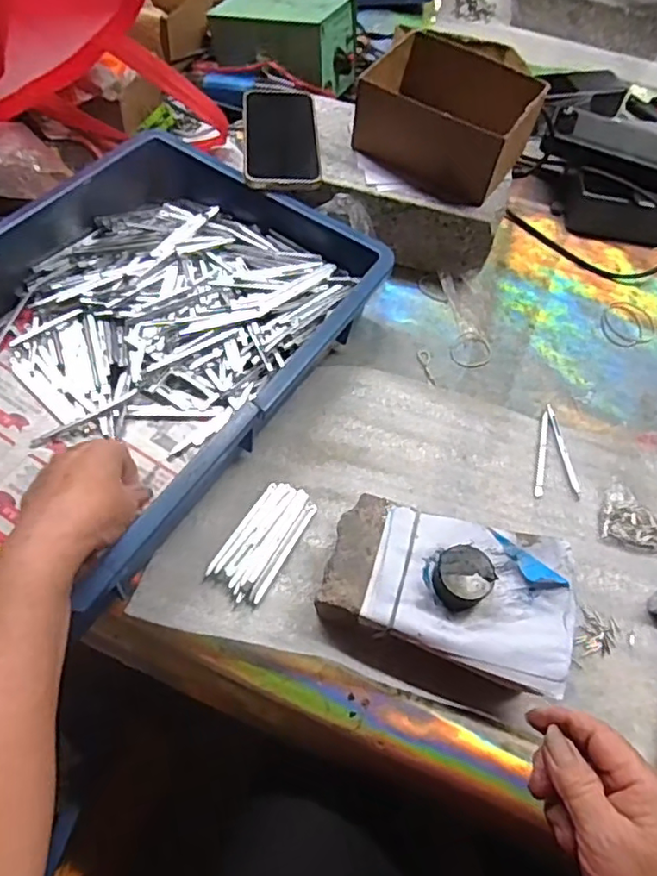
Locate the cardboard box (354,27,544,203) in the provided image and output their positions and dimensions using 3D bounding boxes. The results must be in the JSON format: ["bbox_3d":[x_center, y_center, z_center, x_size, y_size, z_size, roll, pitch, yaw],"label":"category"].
[{"bbox_3d":[0.114,-0.312,0.587,0.162,0.073,0.134,22,59,8],"label":"cardboard box"}]

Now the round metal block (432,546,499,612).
[{"bbox_3d":[0.093,0.095,0.414,0.038,0.025,0.038,3,58,-4],"label":"round metal block"}]

